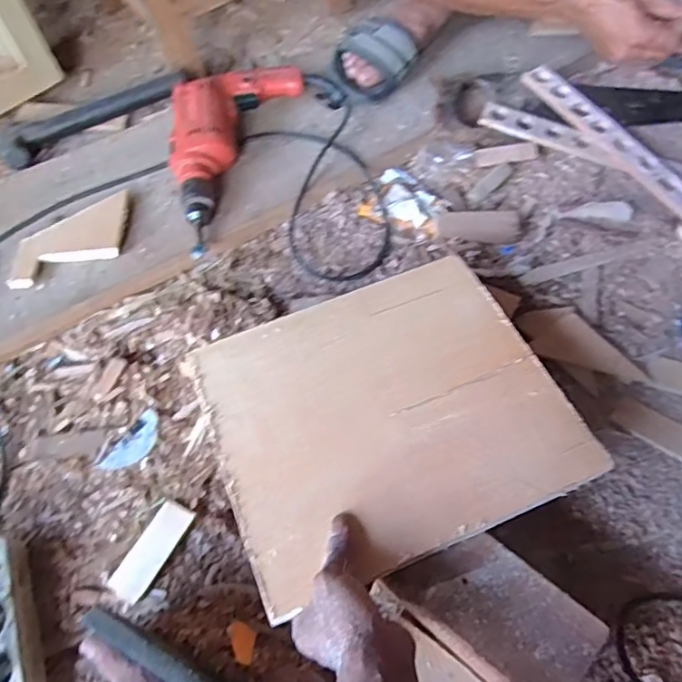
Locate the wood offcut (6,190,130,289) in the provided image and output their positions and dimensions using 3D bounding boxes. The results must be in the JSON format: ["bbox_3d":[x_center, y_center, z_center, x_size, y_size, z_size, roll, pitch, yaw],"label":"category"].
[{"bbox_3d":[-0.338,-0.127,0.717,0.157,0.019,0.097,-23,62,-11],"label":"wood offcut"}]

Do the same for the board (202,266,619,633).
[{"bbox_3d":[0.039,0.061,0.546,0.316,0.011,0.279,-21,57,-10],"label":"board"}]

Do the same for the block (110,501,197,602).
[{"bbox_3d":[-0.186,0.205,0.557,0.037,0.014,0.095,27,64,16],"label":"block"}]

